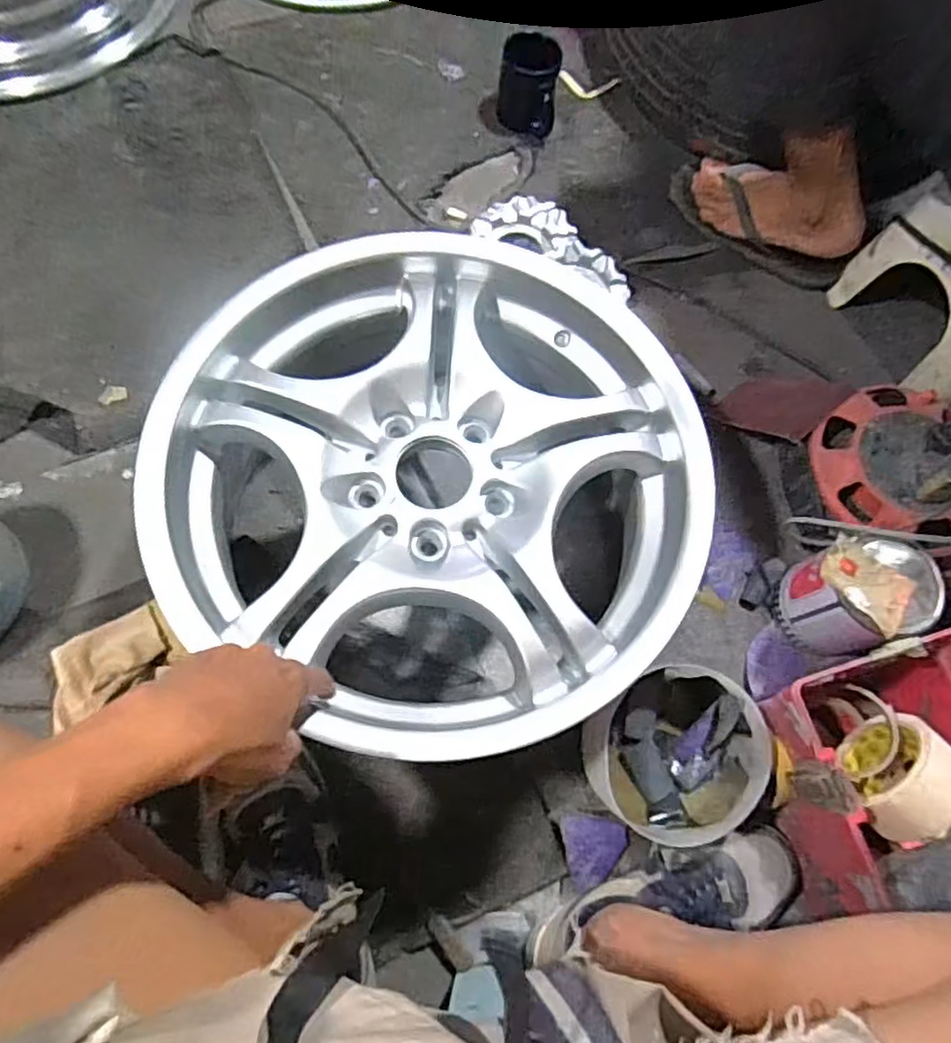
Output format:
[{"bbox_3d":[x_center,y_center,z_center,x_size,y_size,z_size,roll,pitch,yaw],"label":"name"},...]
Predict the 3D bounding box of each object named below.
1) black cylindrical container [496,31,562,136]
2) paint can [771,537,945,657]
[{"bbox_3d":[0.072,-0.590,0.919,0.077,0.104,0.072,0,71,-1],"label":"black cylindrical container"},{"bbox_3d":[0.379,0.076,0.675,0.102,0.126,0.096,0,71,-1],"label":"paint can"}]

